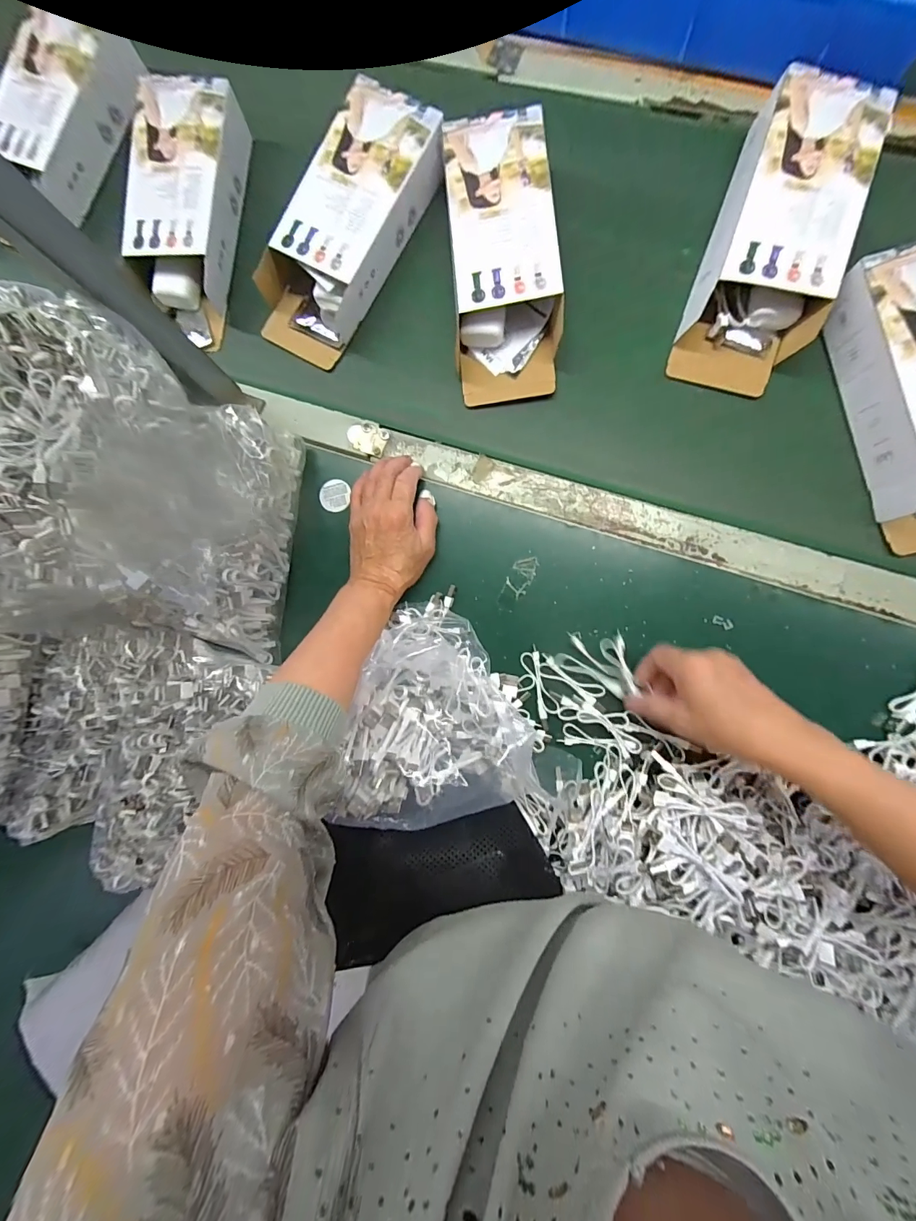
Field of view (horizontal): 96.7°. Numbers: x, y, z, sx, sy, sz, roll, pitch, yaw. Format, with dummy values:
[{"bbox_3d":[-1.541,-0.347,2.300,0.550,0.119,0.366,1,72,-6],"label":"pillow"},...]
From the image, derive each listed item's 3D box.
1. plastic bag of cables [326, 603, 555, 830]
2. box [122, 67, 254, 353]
[{"bbox_3d":[-0.008,0.085,0.365,0.164,0.074,0.179,-1,88,6],"label":"plastic bag of cables"},{"bbox_3d":[-0.292,-0.427,0.440,0.099,0.056,0.249,8,98,7],"label":"box"}]

